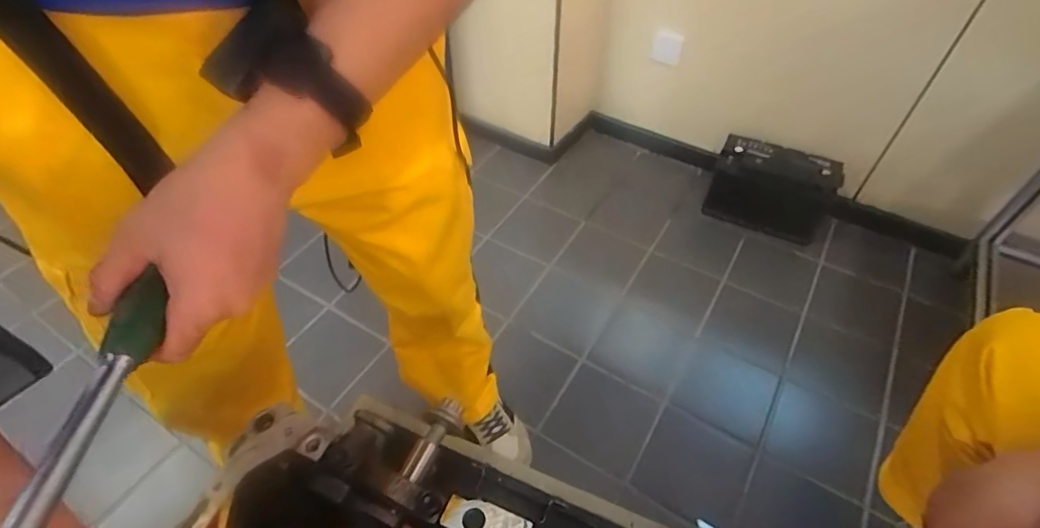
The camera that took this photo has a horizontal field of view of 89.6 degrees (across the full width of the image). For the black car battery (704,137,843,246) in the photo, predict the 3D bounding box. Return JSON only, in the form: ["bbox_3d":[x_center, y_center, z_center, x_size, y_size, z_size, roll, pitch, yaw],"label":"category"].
[{"bbox_3d":[0.680,-0.198,1.426,0.313,0.206,0.153,18,51,16],"label":"black car battery"}]

